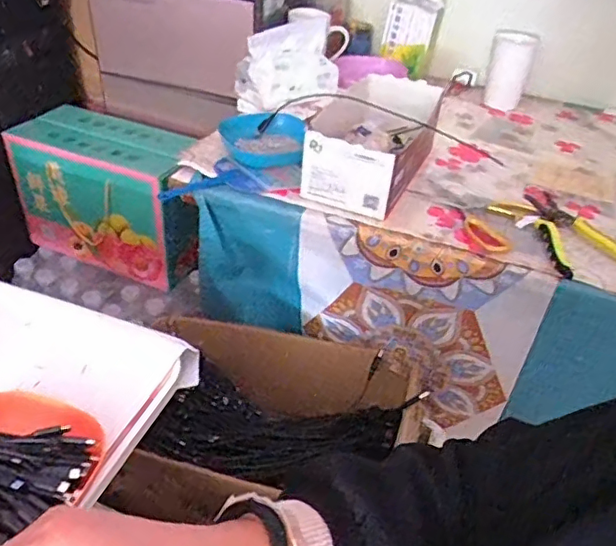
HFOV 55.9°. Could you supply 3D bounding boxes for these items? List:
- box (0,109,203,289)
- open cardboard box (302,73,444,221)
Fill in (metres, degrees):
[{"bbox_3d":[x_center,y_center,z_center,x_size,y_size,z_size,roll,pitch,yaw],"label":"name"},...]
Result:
[{"bbox_3d":[-0.347,-0.141,1.082,0.352,0.244,0.161,19,41,17],"label":"box"},{"bbox_3d":[0.090,-0.195,0.840,0.148,0.097,0.257,16,40,13],"label":"open cardboard box"}]

